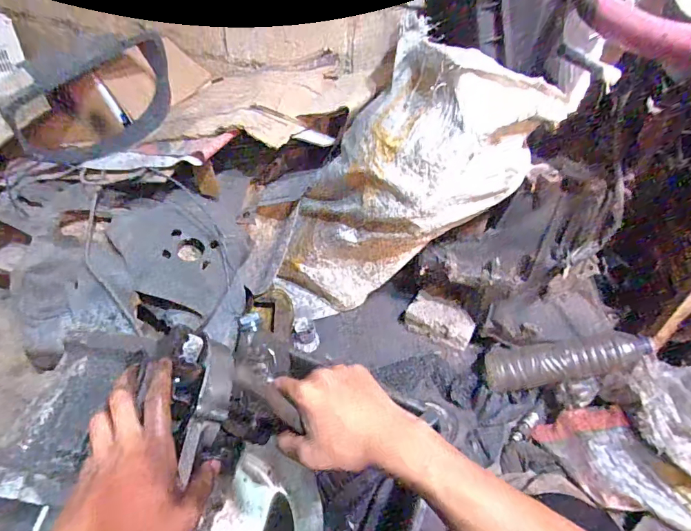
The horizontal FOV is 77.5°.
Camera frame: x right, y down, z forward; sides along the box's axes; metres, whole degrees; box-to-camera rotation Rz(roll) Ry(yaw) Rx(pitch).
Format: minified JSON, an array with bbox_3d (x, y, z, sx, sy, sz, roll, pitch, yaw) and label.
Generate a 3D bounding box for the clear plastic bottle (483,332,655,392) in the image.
[{"bbox_3d":[0.458,0.199,0.901,0.322,0.062,0.073,-18,35,23],"label":"clear plastic bottle"}]

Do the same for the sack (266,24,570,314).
[{"bbox_3d":[0.098,-0.135,0.918,0.328,0.683,0.231,40,45,-2],"label":"sack"}]

